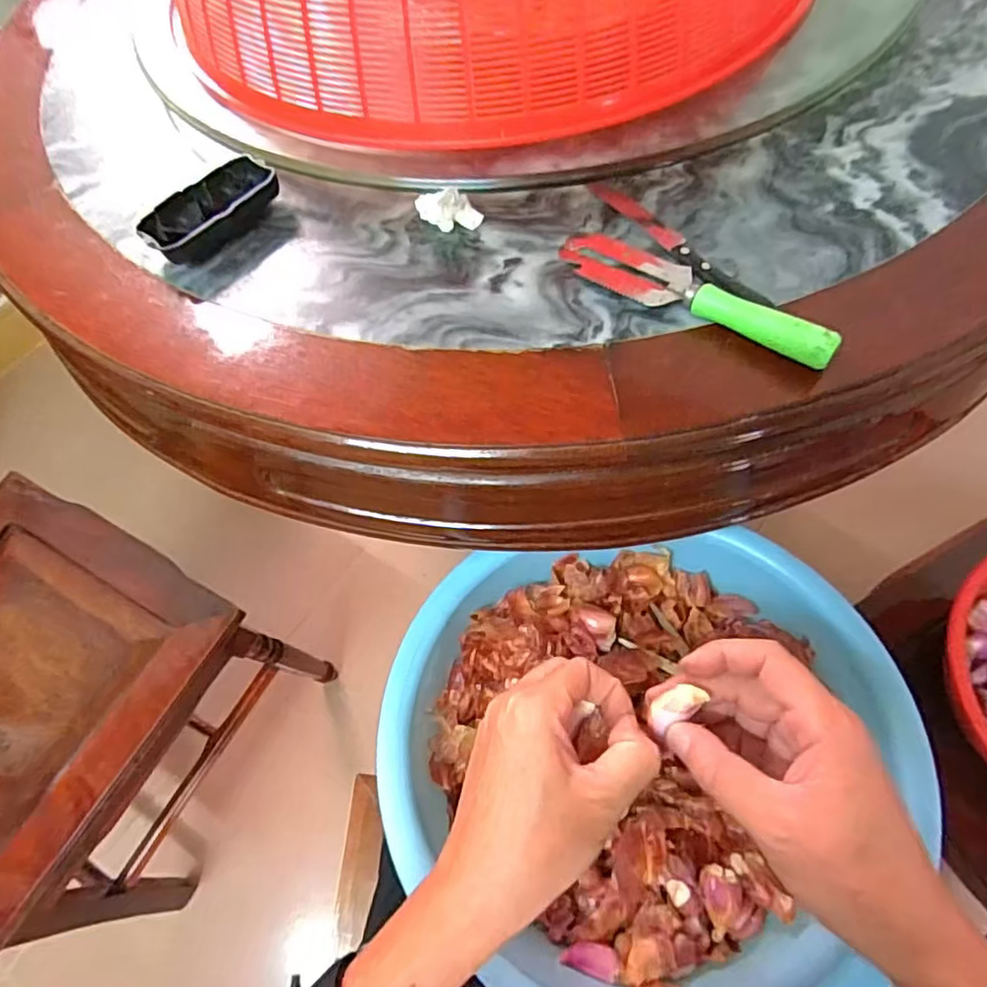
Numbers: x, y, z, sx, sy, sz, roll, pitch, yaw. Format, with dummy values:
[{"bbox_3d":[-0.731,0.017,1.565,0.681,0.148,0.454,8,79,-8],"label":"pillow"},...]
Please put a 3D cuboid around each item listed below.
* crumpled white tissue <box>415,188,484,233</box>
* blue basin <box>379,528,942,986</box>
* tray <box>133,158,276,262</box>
[{"bbox_3d":[-0.034,-0.217,0.465,0.047,0.030,0.024,-10,62,-1],"label":"crumpled white tissue"},{"bbox_3d":[0.097,0.174,0.421,0.335,0.102,0.309,-2,63,3],"label":"blue basin"},{"bbox_3d":[-0.216,-0.220,0.478,0.044,0.023,0.107,33,70,19],"label":"tray"}]

